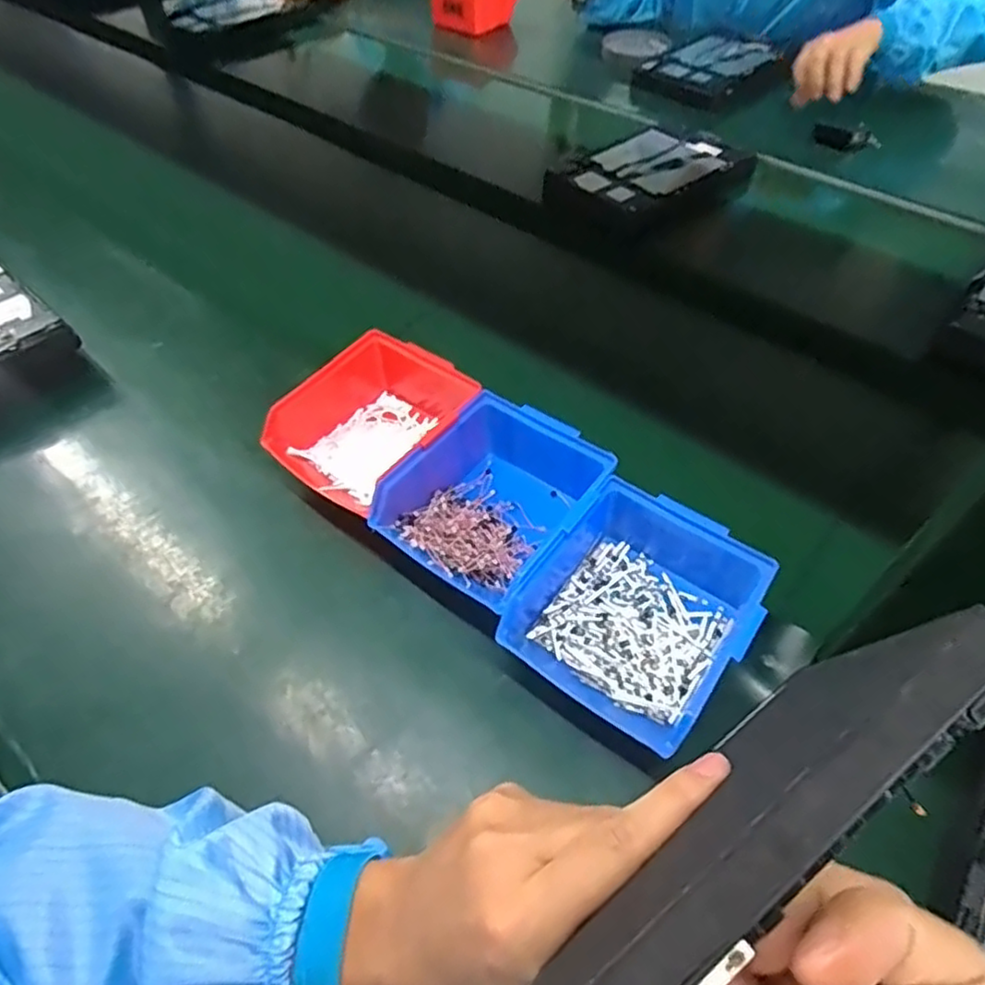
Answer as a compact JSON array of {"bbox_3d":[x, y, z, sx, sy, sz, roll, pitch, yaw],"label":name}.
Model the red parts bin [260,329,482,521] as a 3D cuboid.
[{"bbox_3d":[-0.085,-0.051,0.523,0.120,0.075,0.153,38,60,26],"label":"red parts bin"}]

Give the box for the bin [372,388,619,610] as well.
[{"bbox_3d":[0.003,0.005,0.469,0.126,0.060,0.143,31,57,22],"label":"bin"}]

